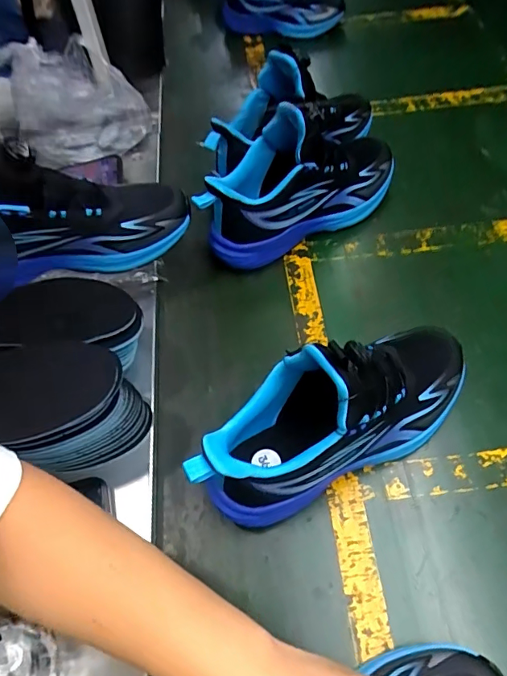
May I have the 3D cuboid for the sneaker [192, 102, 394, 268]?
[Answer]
[{"bbox_3d":[0.056,-0.199,0.585,0.272,0.149,0.099,-29,59,-14],"label":"sneaker"}]

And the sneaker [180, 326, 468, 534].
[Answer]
[{"bbox_3d":[0.076,0.057,0.410,0.275,0.157,0.097,-24,58,-11],"label":"sneaker"}]

